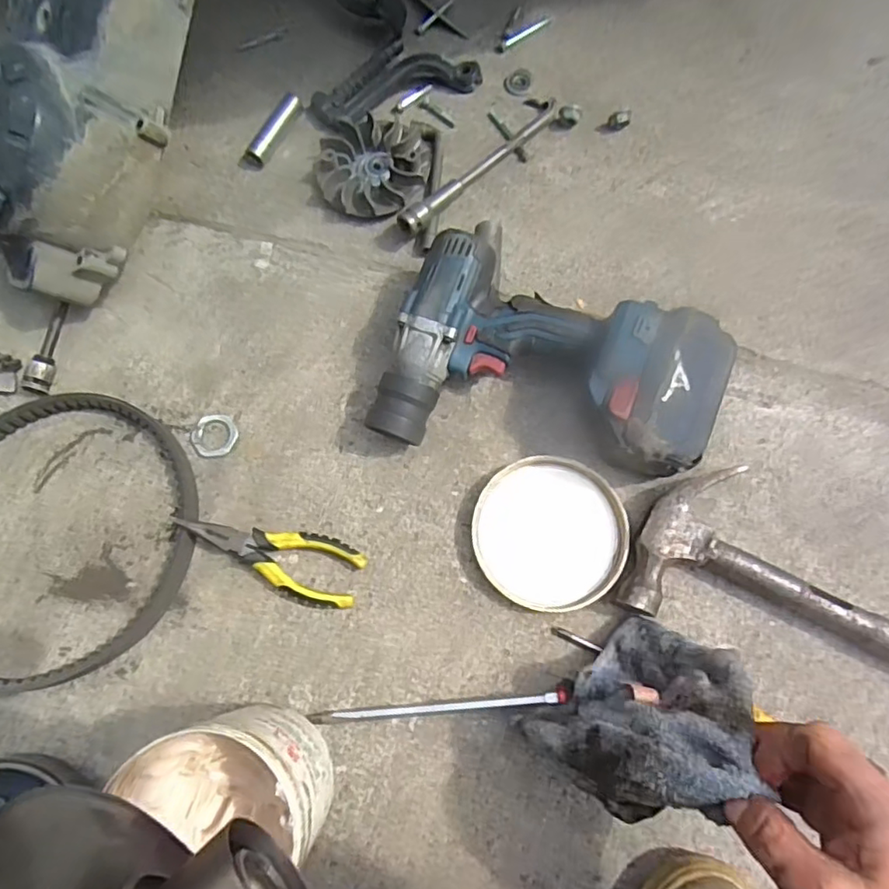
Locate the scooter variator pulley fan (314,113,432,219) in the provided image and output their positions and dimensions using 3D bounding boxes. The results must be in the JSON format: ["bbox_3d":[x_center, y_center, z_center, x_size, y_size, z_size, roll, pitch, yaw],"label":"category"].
[{"bbox_3d":[-0.071,-0.266,0.576,0.108,0.027,0.101,14,76,6],"label":"scooter variator pulley fan"}]

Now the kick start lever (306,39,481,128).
[{"bbox_3d":[-0.053,-0.368,0.605,0.175,0.025,0.065,-23,76,-4],"label":"kick start lever"}]

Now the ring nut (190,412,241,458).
[{"bbox_3d":[-0.204,-0.008,0.527,0.039,0.004,0.040,0,75,2],"label":"ring nut"}]

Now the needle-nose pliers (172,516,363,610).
[{"bbox_3d":[-0.143,0.091,0.483,0.152,0.027,0.053,15,76,6],"label":"needle-nose pliers"}]

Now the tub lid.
[{"bbox_3d":[0.087,0.073,0.491,0.121,0.014,0.120,0,75,2],"label":"tub lid"}]

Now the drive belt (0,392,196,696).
[{"bbox_3d":[-0.330,0.079,0.492,0.229,0.019,0.253,22,77,8],"label":"drive belt"}]

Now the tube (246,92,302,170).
[{"bbox_3d":[-0.171,-0.316,0.597,0.024,0.022,0.081,25,77,8],"label":"tube"}]

